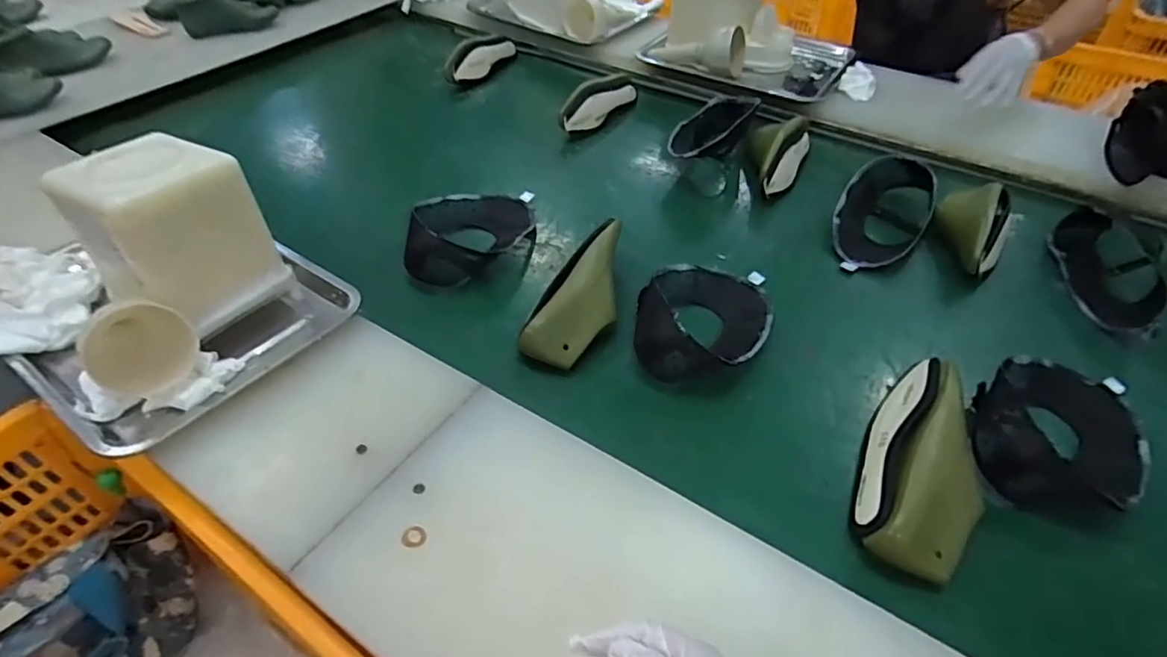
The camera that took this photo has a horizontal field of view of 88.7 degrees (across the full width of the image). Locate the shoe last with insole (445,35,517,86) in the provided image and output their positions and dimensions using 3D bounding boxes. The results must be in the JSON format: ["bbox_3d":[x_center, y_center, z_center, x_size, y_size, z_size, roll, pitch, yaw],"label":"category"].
[{"bbox_3d":[-0.212,-0.580,1.287,0.080,0.076,0.212,17,48,14],"label":"shoe last with insole"}]

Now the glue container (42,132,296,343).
[{"bbox_3d":[-0.437,-0.100,0.645,0.150,0.158,0.137,23,49,20],"label":"glue container"}]

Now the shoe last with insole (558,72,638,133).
[{"bbox_3d":[0.033,-0.429,1.134,0.057,0.068,0.237,27,51,22],"label":"shoe last with insole"}]

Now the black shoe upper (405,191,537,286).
[{"bbox_3d":[-0.153,-0.144,0.853,0.174,0.073,0.203,1,46,-1],"label":"black shoe upper"}]

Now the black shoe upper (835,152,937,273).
[{"bbox_3d":[0.441,-0.177,0.879,0.122,0.077,0.248,23,49,20],"label":"black shoe upper"}]

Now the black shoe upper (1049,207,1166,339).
[{"bbox_3d":[0.694,-0.077,0.778,0.087,0.071,0.245,7,46,5],"label":"black shoe upper"}]

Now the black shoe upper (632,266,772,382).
[{"bbox_3d":[0.150,-0.021,0.732,0.155,0.071,0.219,13,47,11],"label":"black shoe upper"}]

